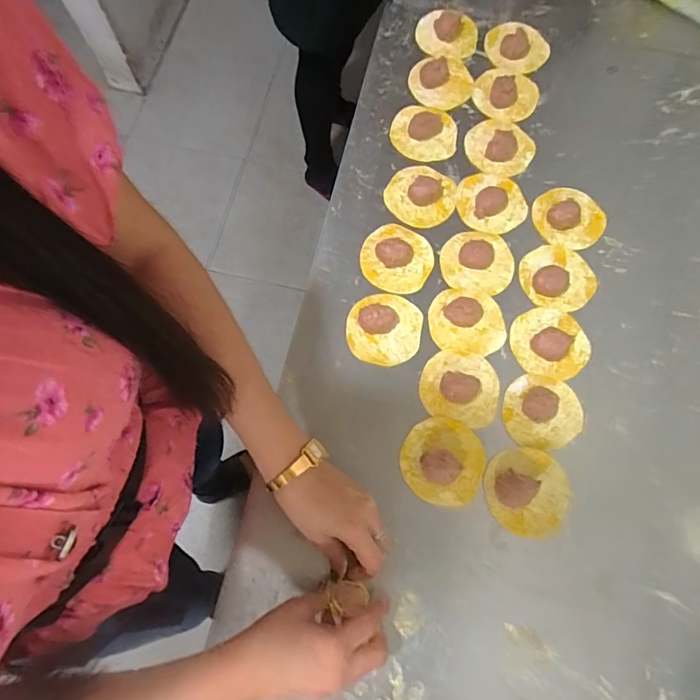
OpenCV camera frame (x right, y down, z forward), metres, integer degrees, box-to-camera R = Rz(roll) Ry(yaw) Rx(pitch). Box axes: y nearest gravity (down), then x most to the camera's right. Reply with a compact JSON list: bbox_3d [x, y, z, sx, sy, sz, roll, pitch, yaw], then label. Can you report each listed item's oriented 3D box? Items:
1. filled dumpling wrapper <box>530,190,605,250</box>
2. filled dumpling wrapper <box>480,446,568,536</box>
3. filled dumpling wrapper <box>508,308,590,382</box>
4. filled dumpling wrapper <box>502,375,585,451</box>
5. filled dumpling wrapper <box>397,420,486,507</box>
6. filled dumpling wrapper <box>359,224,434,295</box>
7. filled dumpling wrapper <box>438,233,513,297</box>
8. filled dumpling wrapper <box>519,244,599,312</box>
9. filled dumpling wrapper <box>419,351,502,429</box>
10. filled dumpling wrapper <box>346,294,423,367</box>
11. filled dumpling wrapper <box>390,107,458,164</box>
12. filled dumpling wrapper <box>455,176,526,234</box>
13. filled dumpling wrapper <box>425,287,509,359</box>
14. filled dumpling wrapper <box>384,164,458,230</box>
[{"bbox_3d":[0.260,-0.160,0.571,0.082,0.014,0.077,0,74,0],"label":"filled dumpling wrapper"},{"bbox_3d":[0.175,0.138,0.471,0.082,0.023,0.081,13,74,4],"label":"filled dumpling wrapper"},{"bbox_3d":[0.219,-0.008,0.524,0.080,0.016,0.079,0,74,0],"label":"filled dumpling wrapper"},{"bbox_3d":[0.202,0.063,0.493,0.081,0.026,0.076,9,74,3],"label":"filled dumpling wrapper"},{"bbox_3d":[0.094,0.110,0.483,0.081,0.024,0.083,0,74,0],"label":"filled dumpling wrapper"},{"bbox_3d":[0.054,-0.108,0.546,0.081,0.022,0.082,0,74,0],"label":"filled dumpling wrapper"},{"bbox_3d":[0.147,-0.103,0.551,0.083,0.011,0.075,10,74,3],"label":"filled dumpling wrapper"},{"bbox_3d":[0.238,-0.083,0.548,0.085,0.013,0.078,7,74,2],"label":"filled dumpling wrapper"},{"bbox_3d":[0.118,0.037,0.503,0.083,0.021,0.075,16,74,5],"label":"filled dumpling wrapper"},{"bbox_3d":[0.037,-0.026,0.520,0.079,0.021,0.078,10,74,3],"label":"filled dumpling wrapper"},{"bbox_3d":[0.093,-0.273,0.605,0.081,0.006,0.076,10,74,3],"label":"filled dumpling wrapper"},{"bbox_3d":[0.171,-0.180,0.575,0.081,0.013,0.078,0,74,0],"label":"filled dumpling wrapper"},{"bbox_3d":[0.130,-0.032,0.526,0.084,0.025,0.072,9,74,3],"label":"filled dumpling wrapper"},{"bbox_3d":[0.086,-0.188,0.574,0.080,0.016,0.079,30,76,9],"label":"filled dumpling wrapper"}]

